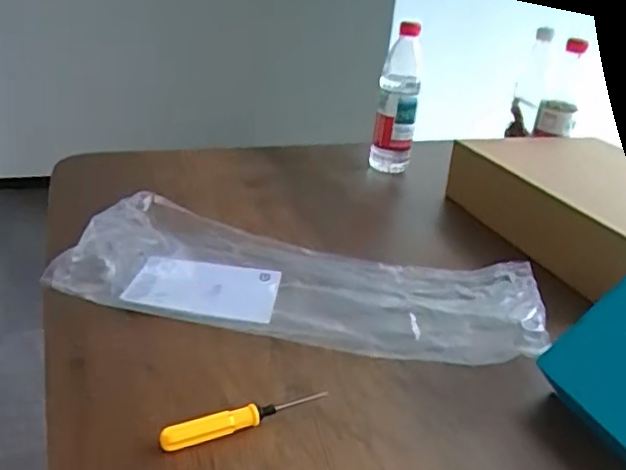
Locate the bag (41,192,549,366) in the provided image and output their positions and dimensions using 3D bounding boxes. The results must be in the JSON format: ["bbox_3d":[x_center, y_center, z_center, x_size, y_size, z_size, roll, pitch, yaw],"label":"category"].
[{"bbox_3d":[-0.010,0.041,0.625,0.451,0.050,0.186,7,23,8],"label":"bag"}]

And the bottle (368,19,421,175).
[{"bbox_3d":[0.129,-0.206,0.965,0.062,0.220,0.077,7,23,9],"label":"bottle"}]

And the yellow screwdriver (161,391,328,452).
[{"bbox_3d":[-0.046,0.131,0.452,0.128,0.018,0.013,-9,28,-28],"label":"yellow screwdriver"}]

